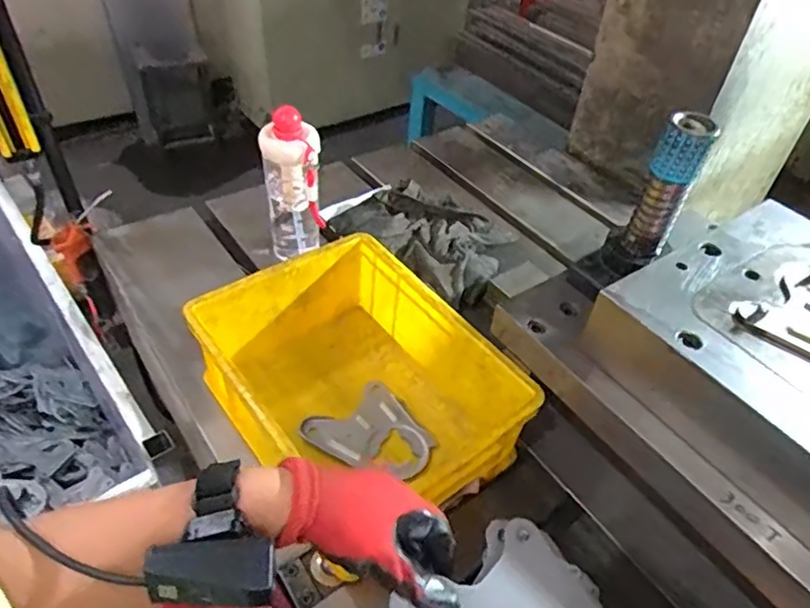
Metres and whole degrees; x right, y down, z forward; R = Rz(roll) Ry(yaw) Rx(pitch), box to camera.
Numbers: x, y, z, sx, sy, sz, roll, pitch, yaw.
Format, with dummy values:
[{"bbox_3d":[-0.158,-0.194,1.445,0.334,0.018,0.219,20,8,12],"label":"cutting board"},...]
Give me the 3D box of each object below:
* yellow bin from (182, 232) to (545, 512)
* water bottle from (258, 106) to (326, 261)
[{"bbox_3d":[-0.067,0.096,0.712,0.259,0.157,0.390,-28,53,-31],"label":"yellow bin"},{"bbox_3d":[-0.165,-0.167,0.877,0.075,0.229,0.076,-8,45,-14],"label":"water bottle"}]

